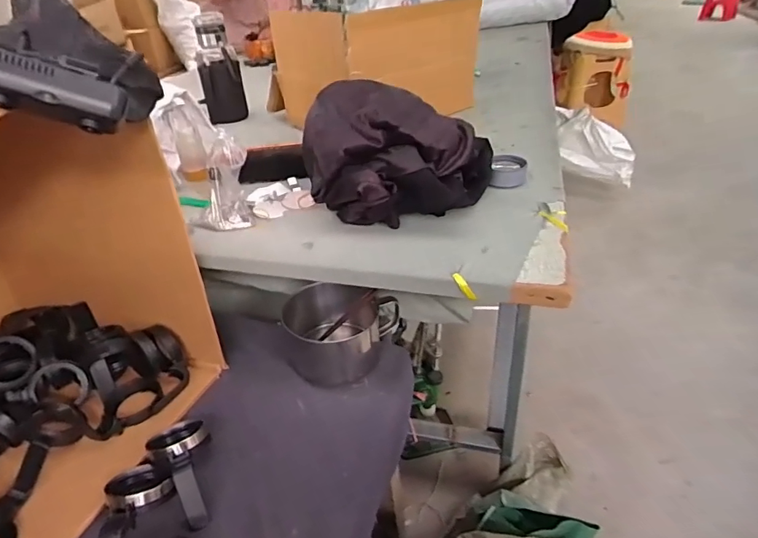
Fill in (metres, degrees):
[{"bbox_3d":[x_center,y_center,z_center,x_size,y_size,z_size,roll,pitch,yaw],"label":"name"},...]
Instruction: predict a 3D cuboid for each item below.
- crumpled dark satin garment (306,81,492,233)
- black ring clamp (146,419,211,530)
[{"bbox_3d":[0.030,-0.164,0.679,0.260,0.153,0.175,1,35,7],"label":"crumpled dark satin garment"},{"bbox_3d":[-0.226,0.233,0.567,0.069,0.042,0.135,-24,40,-27],"label":"black ring clamp"}]

